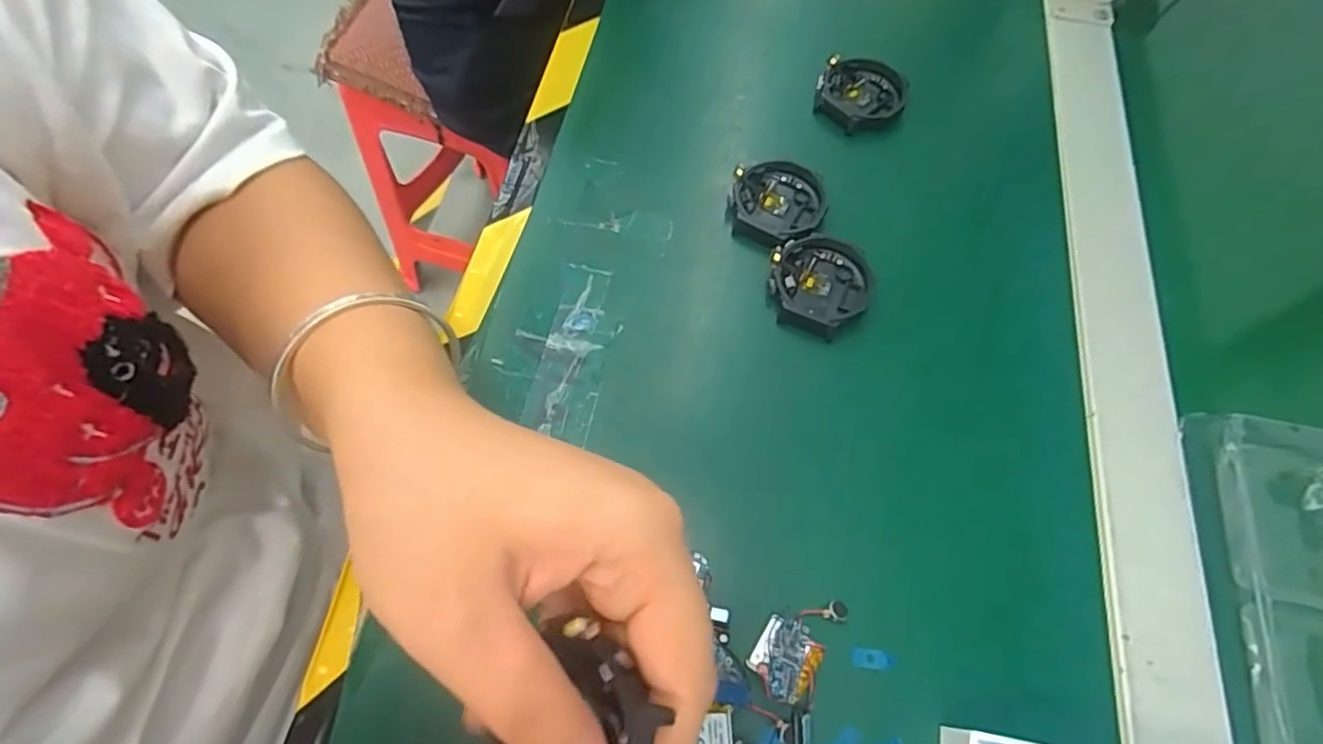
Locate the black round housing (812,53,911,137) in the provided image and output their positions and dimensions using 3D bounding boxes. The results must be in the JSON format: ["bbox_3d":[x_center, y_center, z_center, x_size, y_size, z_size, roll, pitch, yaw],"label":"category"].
[{"bbox_3d":[0.116,-0.161,0.367,0.050,0.014,0.048,17,65,7],"label":"black round housing"}]

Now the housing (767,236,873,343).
[{"bbox_3d":[0.078,-0.041,0.312,0.048,0.013,0.052,1,64,-1],"label":"housing"}]

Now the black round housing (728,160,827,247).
[{"bbox_3d":[0.060,-0.088,0.331,0.048,0.011,0.053,15,64,6],"label":"black round housing"}]

